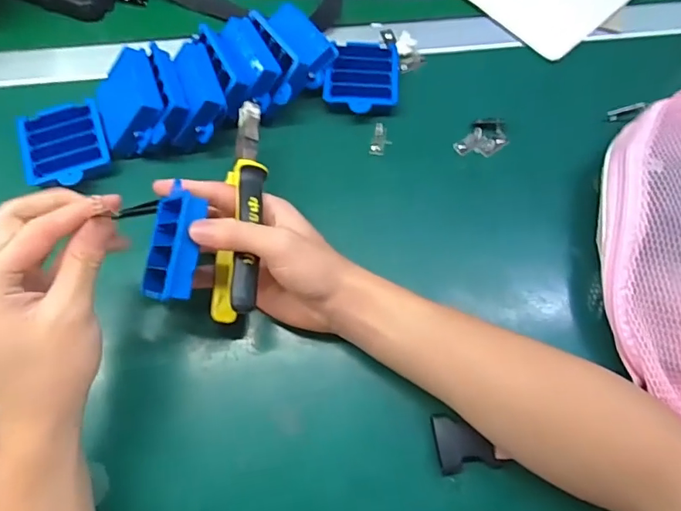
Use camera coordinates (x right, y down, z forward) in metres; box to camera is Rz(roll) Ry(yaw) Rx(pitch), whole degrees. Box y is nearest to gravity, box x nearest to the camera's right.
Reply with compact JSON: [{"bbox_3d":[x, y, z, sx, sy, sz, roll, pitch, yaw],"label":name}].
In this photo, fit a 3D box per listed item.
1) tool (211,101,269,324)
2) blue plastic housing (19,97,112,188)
[{"bbox_3d":[-0.069,-0.037,0.346,0.034,0.038,0.161,2,72,1],"label":"tool"},{"bbox_3d":[-0.229,-0.091,0.412,0.066,0.014,0.079,-18,69,-8],"label":"blue plastic housing"}]

